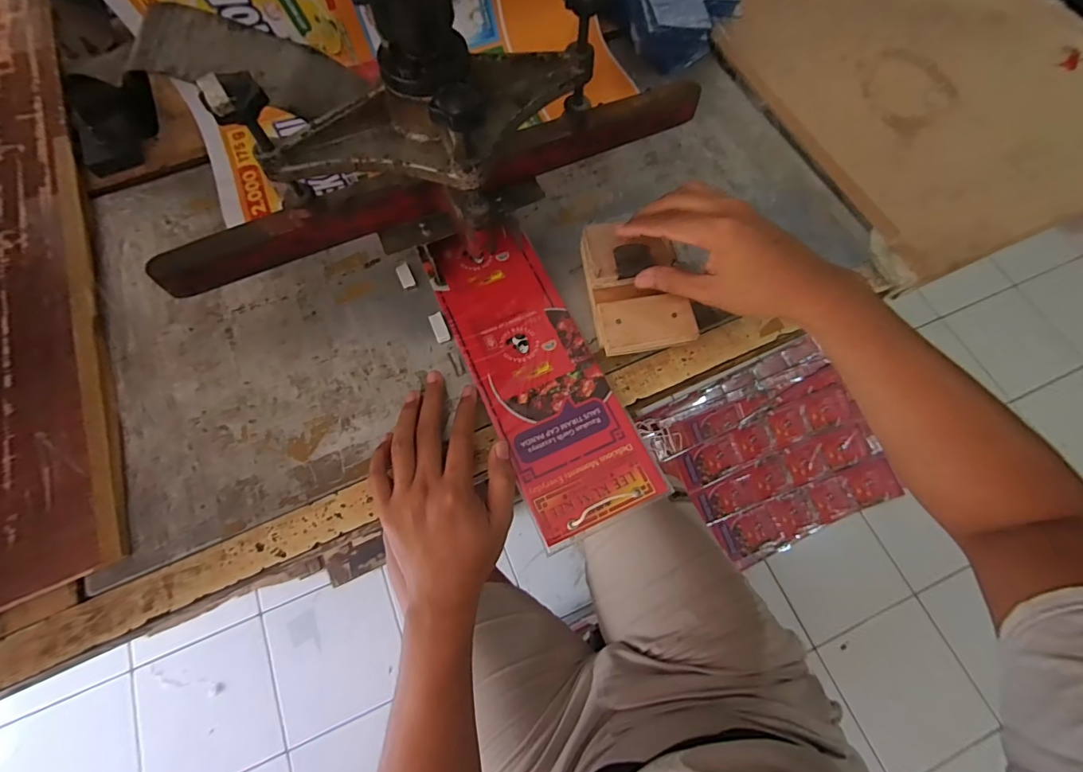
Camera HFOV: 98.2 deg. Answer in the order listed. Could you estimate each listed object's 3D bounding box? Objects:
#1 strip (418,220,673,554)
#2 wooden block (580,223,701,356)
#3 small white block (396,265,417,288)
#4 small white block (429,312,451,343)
[{"bbox_3d":[-0.006,-0.021,0.417,0.108,0.006,0.296,-23,70,-9],"label":"strip"},{"bbox_3d":[0.082,-0.091,0.422,0.082,0.032,0.133,-8,69,-3],"label":"wooden block"},{"bbox_3d":[-0.130,-0.105,0.447,0.012,0.007,0.028,-24,71,-9],"label":"small white block"},{"bbox_3d":[-0.092,-0.053,0.426,0.013,0.007,0.028,-21,70,-8],"label":"small white block"}]

